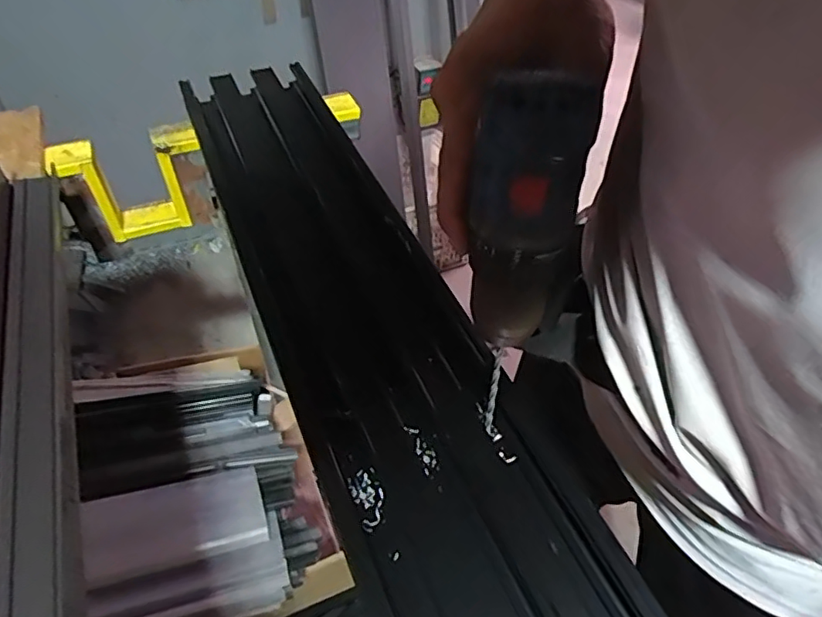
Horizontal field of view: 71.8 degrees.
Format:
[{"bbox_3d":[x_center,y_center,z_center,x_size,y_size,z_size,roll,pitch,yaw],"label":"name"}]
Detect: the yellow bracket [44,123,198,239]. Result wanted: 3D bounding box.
[{"bbox_3d":[-0.304,-0.136,0.630,0.142,0.115,0.060,-26,54,-23],"label":"yellow bracket"}]

